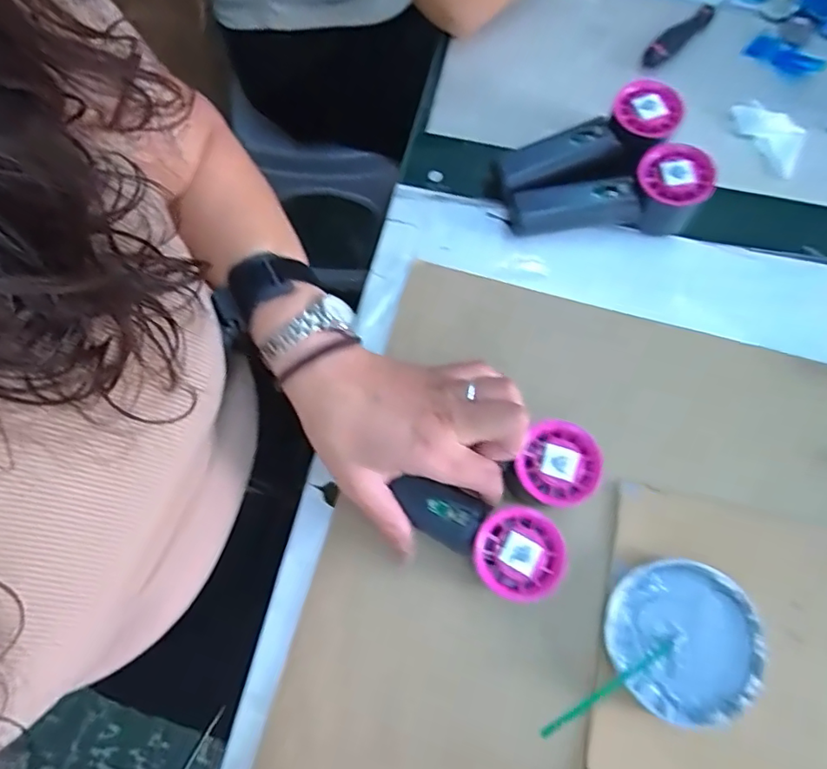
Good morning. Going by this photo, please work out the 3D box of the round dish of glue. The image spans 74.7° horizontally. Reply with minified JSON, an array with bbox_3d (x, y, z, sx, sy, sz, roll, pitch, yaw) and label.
[{"bbox_3d":[0.181,0.172,0.368,0.100,0.017,0.097,0,73,0],"label":"round dish of glue"}]

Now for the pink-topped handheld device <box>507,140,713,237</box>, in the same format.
[{"bbox_3d":[0.160,-0.158,0.449,0.154,0.055,0.052,-1,73,0],"label":"pink-topped handheld device"}]

